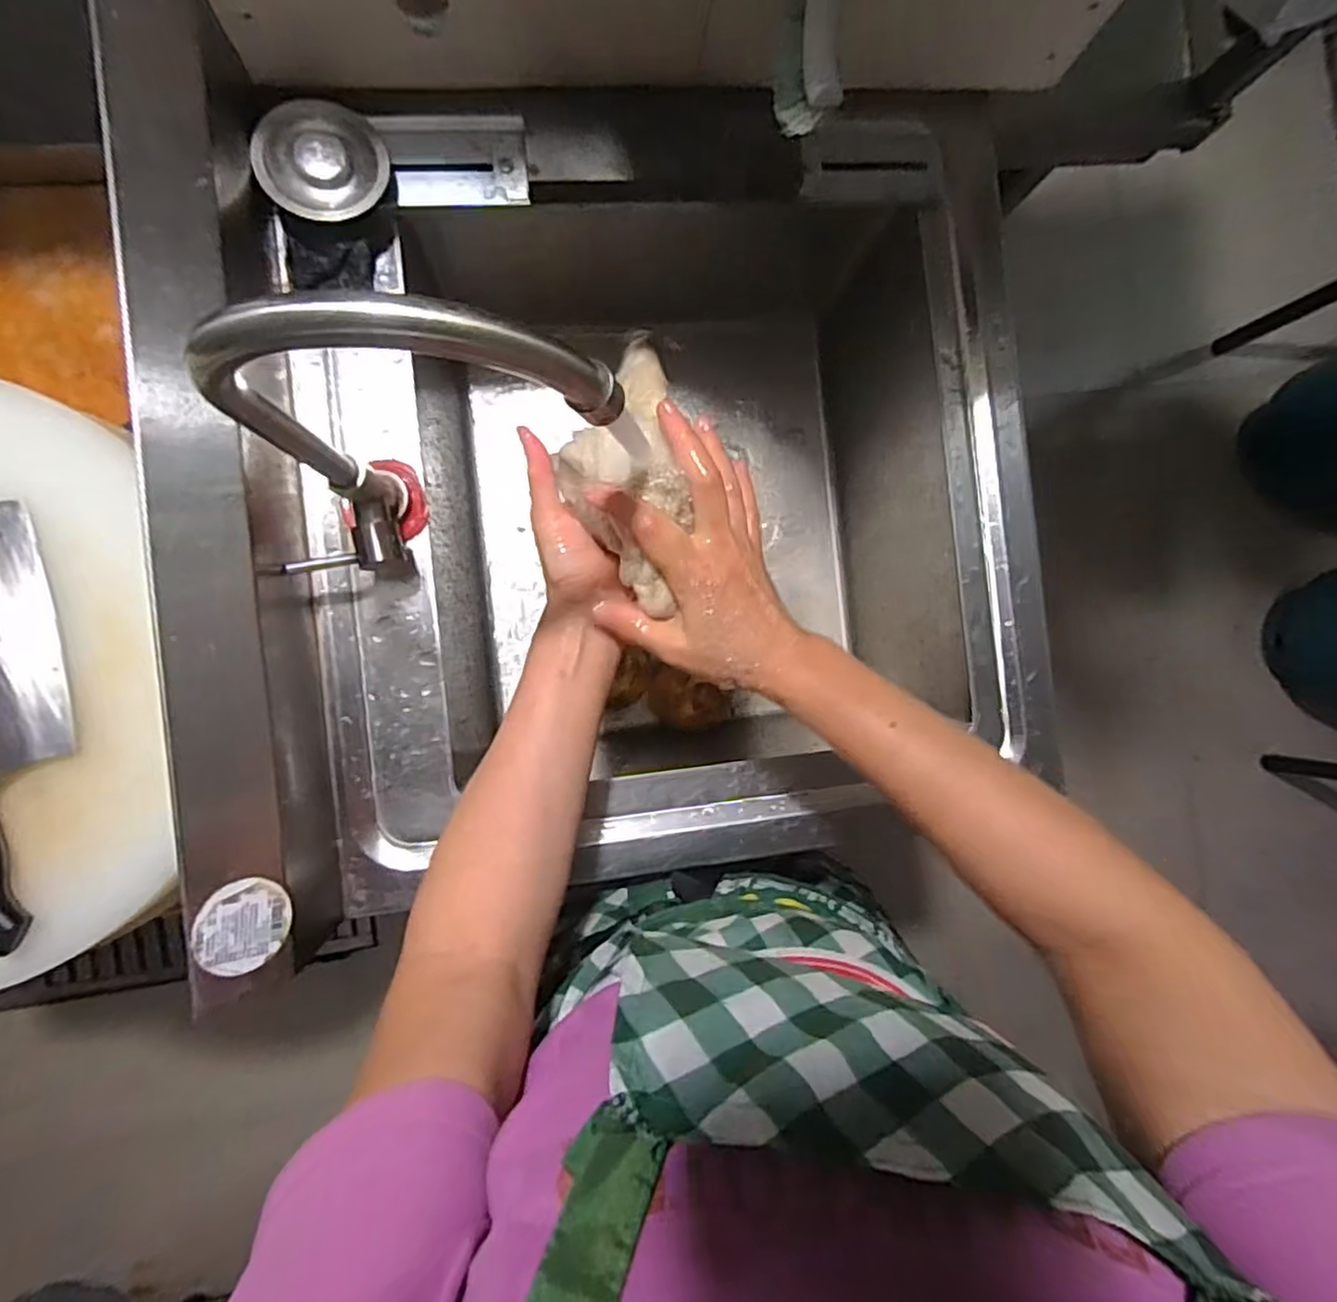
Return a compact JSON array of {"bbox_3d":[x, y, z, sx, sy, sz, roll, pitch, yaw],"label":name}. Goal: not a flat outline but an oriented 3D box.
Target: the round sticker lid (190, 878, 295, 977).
[{"bbox_3d":[-0.229,0.149,0.373,0.004,0.049,0.047,-4,83,35],"label":"round sticker lid"}]

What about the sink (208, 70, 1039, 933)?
[{"bbox_3d":[0.001,-0.123,0.604,0.546,0.251,0.559,-6,90,-8],"label":"sink"}]

